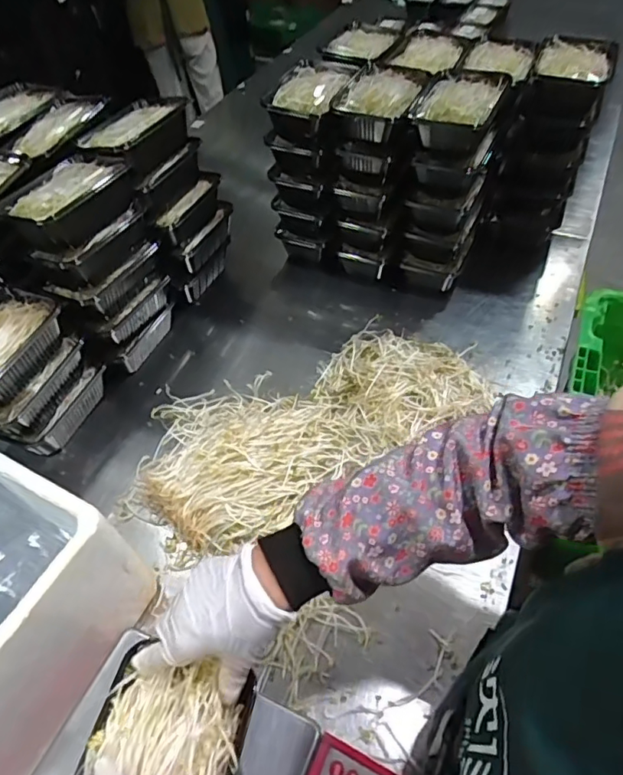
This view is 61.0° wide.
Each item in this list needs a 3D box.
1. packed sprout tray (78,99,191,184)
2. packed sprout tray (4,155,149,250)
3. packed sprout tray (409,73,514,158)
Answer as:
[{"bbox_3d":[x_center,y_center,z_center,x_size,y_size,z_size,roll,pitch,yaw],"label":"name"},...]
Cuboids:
[{"bbox_3d":[-0.284,-0.400,0.848,0.112,0.057,0.172,23,55,22],"label":"packed sprout tray"},{"bbox_3d":[-0.343,-0.267,0.756,0.102,0.060,0.177,18,54,18],"label":"packed sprout tray"},{"bbox_3d":[0.226,-0.429,0.821,0.127,0.060,0.183,15,53,16],"label":"packed sprout tray"}]

